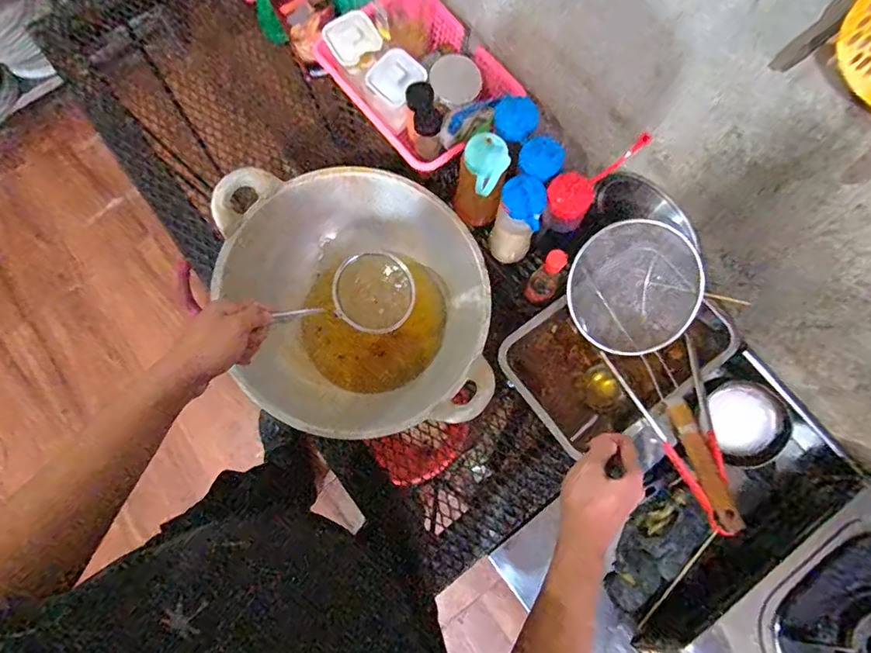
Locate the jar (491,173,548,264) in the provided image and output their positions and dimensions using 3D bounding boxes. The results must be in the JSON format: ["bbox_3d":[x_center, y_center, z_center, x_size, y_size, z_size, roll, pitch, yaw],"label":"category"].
[{"bbox_3d":[0.119,-0.152,0.748,0.058,0.168,0.065,18,77,5],"label":"jar"}]

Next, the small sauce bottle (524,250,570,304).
[{"bbox_3d":[0.157,-0.068,0.715,0.039,0.101,0.047,32,79,8],"label":"small sauce bottle"}]

